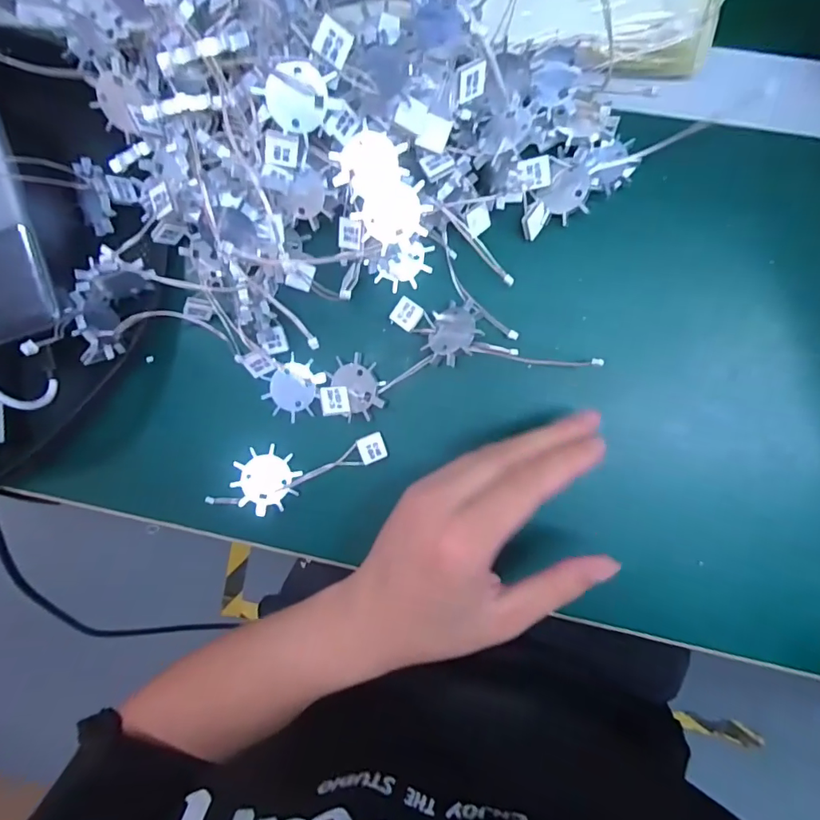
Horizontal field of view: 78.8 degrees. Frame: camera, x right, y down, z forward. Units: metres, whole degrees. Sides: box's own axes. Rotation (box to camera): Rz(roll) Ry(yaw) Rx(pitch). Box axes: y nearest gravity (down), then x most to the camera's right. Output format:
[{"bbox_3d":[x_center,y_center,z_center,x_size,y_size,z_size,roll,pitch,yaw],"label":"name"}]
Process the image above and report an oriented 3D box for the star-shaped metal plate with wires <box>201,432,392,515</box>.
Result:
[{"bbox_3d":[-0.068,0.036,0.301,0.106,0.015,0.036,-21,89,7],"label":"star-shaped metal plate with wires"}]

